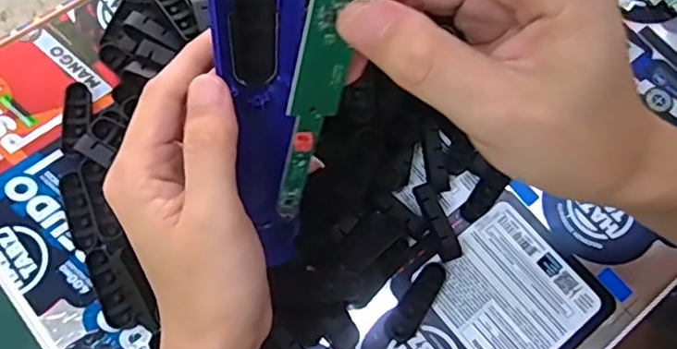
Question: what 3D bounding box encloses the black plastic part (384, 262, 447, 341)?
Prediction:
[{"bbox_3d":[0.045,0.072,0.351,0.016,0.008,0.047,36,73,8],"label":"black plastic part"}]

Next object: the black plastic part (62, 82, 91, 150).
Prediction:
[{"bbox_3d":[-0.158,-0.034,0.372,0.014,0.009,0.043,-3,72,-5],"label":"black plastic part"}]

